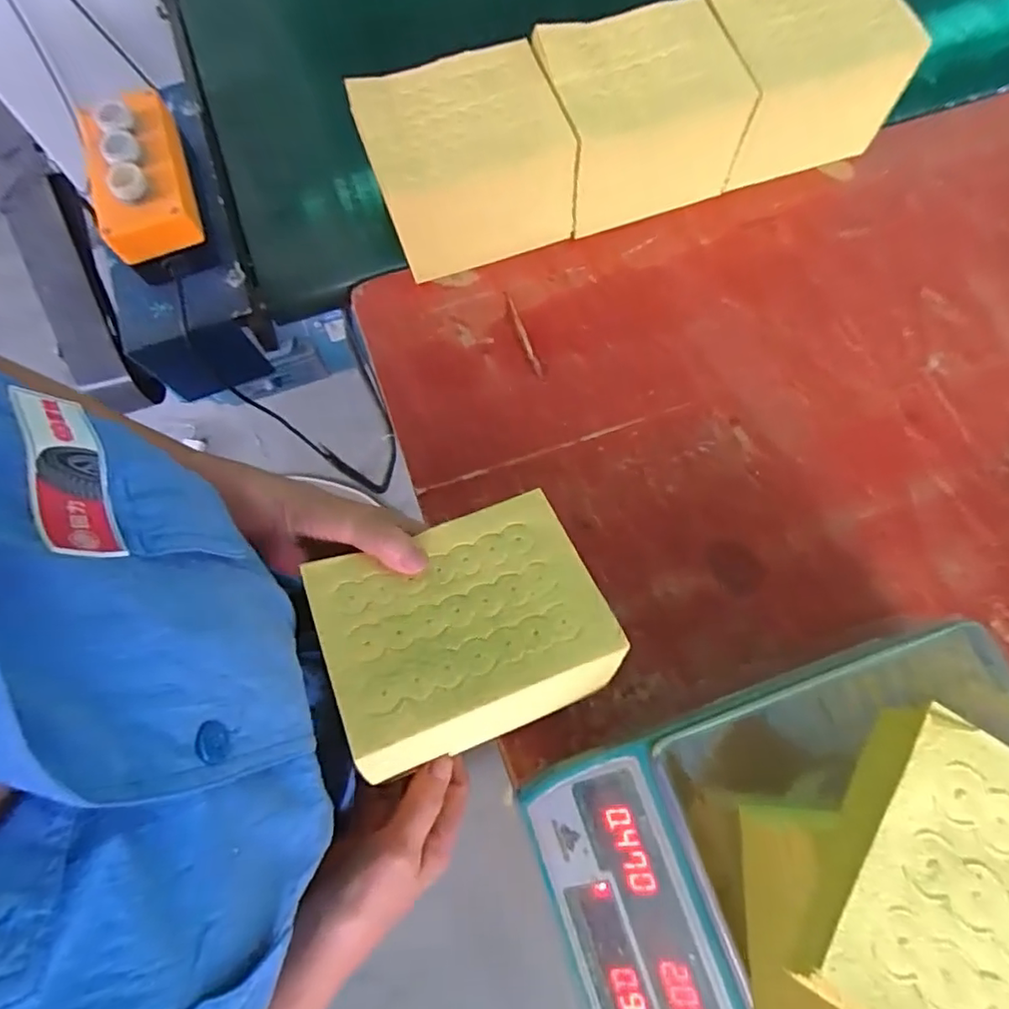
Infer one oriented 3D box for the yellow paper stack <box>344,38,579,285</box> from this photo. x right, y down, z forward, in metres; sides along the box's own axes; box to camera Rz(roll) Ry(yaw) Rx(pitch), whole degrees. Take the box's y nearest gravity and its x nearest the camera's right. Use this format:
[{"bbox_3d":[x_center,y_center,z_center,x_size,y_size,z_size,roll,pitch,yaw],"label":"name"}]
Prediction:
[{"bbox_3d":[-0.034,-0.306,0.546,0.167,0.130,0.108,-16,73,-5],"label":"yellow paper stack"}]

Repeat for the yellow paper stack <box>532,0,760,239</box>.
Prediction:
[{"bbox_3d":[0.124,-0.355,0.562,0.168,0.135,0.117,-19,73,-5],"label":"yellow paper stack"}]

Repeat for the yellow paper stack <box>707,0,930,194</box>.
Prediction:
[{"bbox_3d":[0.275,-0.403,0.575,0.169,0.129,0.137,-21,73,-6],"label":"yellow paper stack"}]

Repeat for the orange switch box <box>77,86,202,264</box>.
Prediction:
[{"bbox_3d":[-0.315,-0.287,0.517,0.081,0.057,0.144,-17,73,-5],"label":"orange switch box"}]

